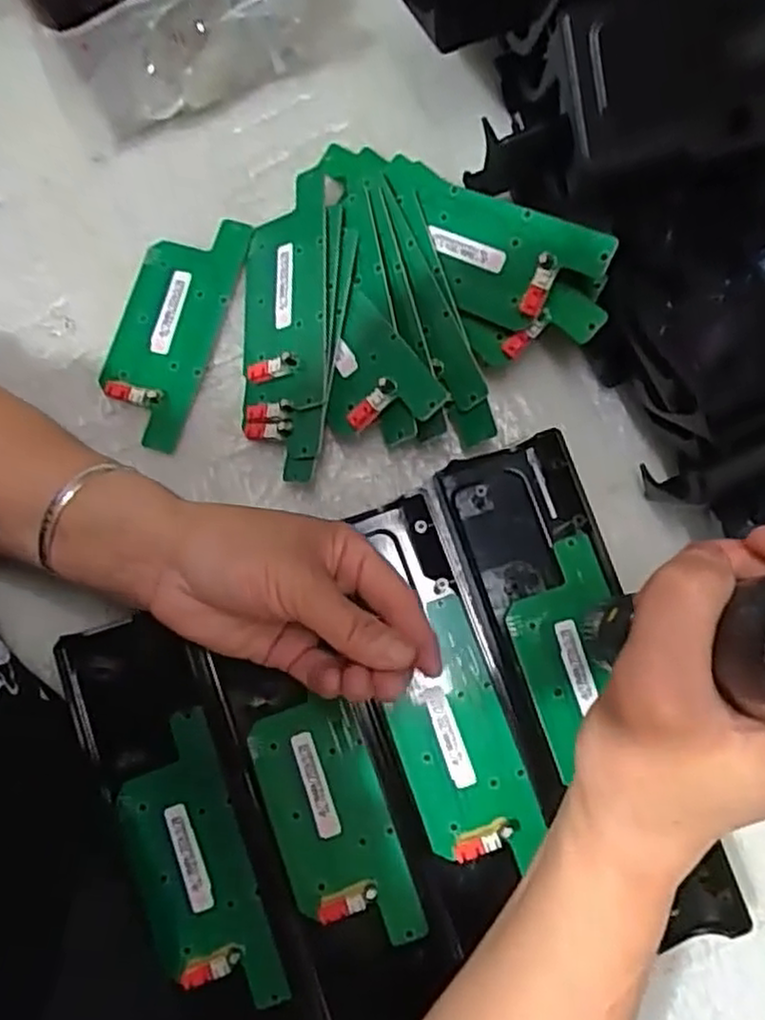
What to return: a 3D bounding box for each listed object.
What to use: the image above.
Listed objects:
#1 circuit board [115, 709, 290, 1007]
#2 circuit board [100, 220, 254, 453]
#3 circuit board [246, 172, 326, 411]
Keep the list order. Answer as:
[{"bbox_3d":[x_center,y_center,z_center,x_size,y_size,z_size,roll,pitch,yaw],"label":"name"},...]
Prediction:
[{"bbox_3d":[-0.091,0.170,0.347,0.051,0.007,0.133,-20,80,-1],"label":"circuit board"},{"bbox_3d":[-0.119,-0.102,0.404,0.055,0.008,0.131,17,81,5],"label":"circuit board"},{"bbox_3d":[-0.052,-0.116,0.392,0.055,0.013,0.133,-8,76,32],"label":"circuit board"}]

